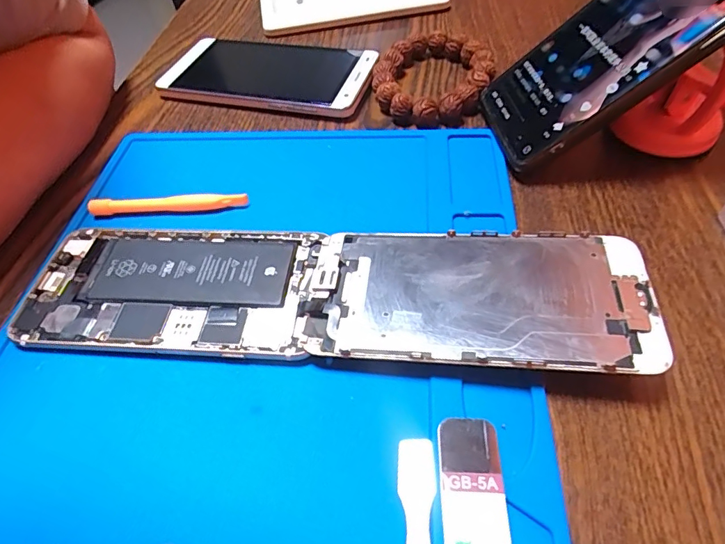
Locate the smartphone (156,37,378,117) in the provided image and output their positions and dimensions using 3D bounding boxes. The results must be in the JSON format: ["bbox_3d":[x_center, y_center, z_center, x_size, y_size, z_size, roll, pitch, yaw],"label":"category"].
[{"bbox_3d":[-0.074,-0.139,0.324,0.160,0.014,0.071,13,54,16],"label":"smartphone"}]

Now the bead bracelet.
[{"bbox_3d":[0.044,-0.126,0.300,0.074,0.015,0.083,23,57,23],"label":"bead bracelet"}]

